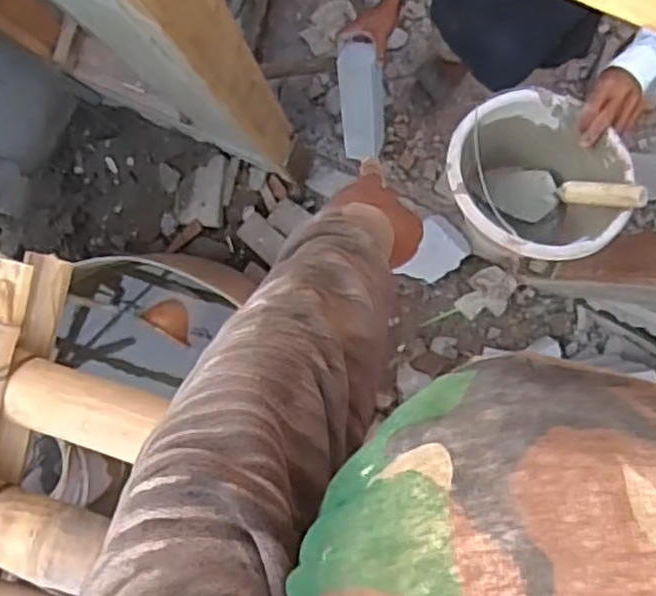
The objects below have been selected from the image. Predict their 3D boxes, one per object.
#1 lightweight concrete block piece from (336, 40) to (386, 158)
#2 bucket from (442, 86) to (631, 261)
[{"bbox_3d":[0.076,-0.444,1.702,0.097,0.072,0.270,-8,135,2],"label":"lightweight concrete block piece"},{"bbox_3d":[0.302,-0.175,1.118,0.255,0.204,0.218,40,94,-1],"label":"bucket"}]

